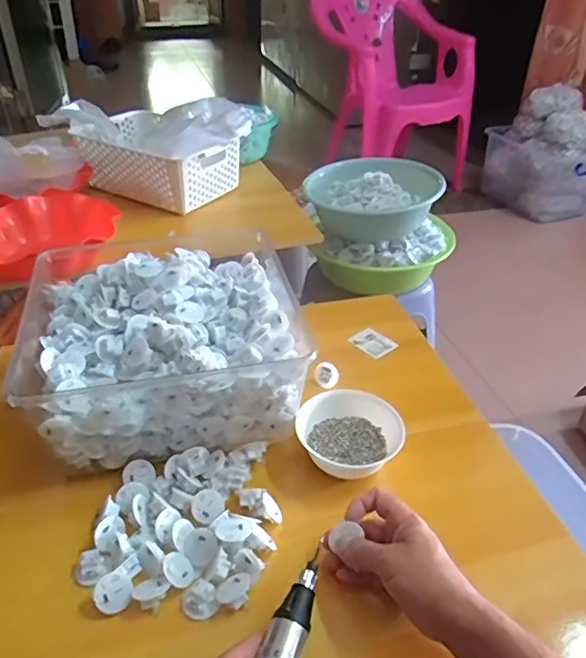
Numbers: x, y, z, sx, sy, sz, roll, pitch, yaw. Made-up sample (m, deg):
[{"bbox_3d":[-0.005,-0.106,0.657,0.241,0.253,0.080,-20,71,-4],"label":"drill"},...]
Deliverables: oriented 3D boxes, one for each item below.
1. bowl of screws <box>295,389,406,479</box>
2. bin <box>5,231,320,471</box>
[{"bbox_3d":[0.065,0.118,0.653,0.108,0.046,0.115,1,36,-1],"label":"bowl of screws"},{"bbox_3d":[-0.164,-0.004,0.719,0.297,0.131,0.348,-8,37,-13],"label":"bin"}]

